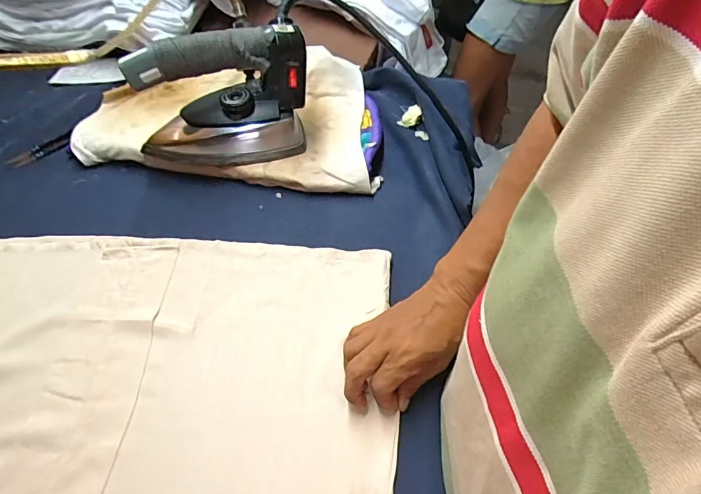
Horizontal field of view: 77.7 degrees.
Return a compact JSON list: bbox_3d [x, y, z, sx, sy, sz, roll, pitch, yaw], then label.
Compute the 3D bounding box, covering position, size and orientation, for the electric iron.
[{"bbox_3d":[-0.147,-0.169,0.514,0.186,0.156,0.098,-3,52,-2],"label":"electric iron"}]

